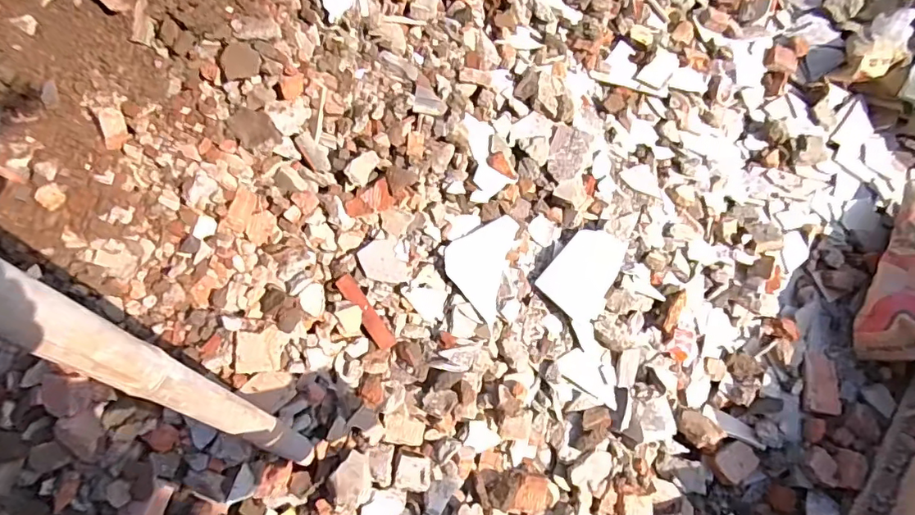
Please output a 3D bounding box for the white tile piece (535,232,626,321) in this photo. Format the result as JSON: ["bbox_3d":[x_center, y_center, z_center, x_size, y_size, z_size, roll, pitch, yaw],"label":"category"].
[{"bbox_3d":[0.349,0.031,1.379,0.184,0.026,0.270,41,69,-8],"label":"white tile piece"}]

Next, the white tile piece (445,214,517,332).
[{"bbox_3d":[0.050,0.014,1.265,0.162,0.016,0.261,18,80,-18],"label":"white tile piece"}]

